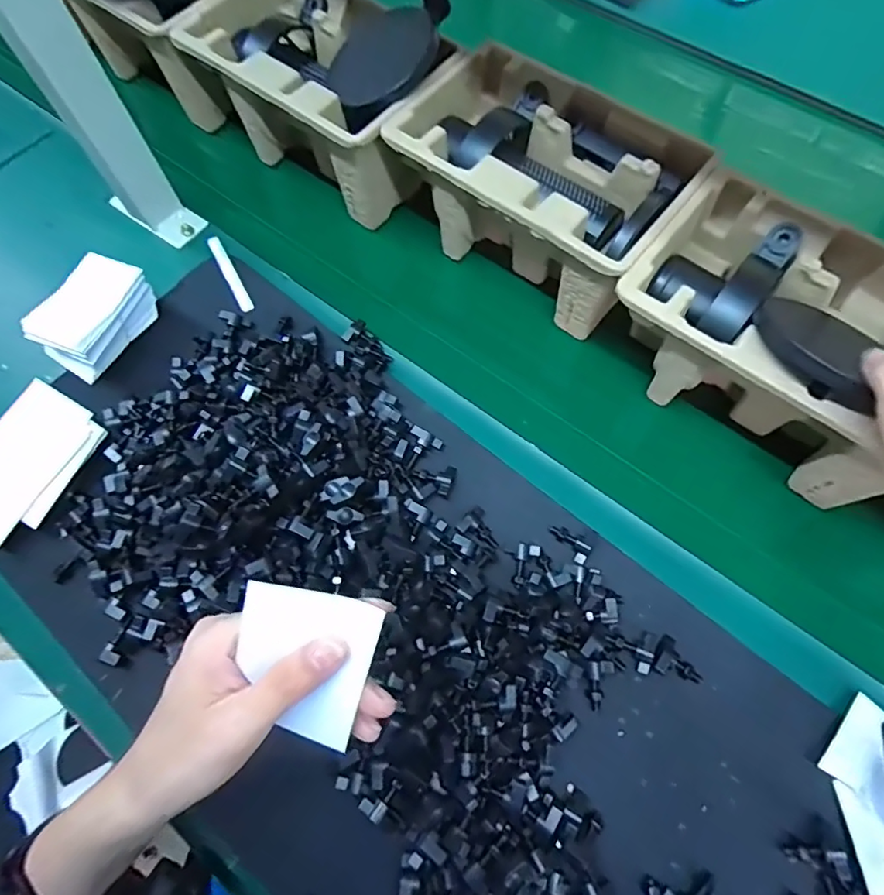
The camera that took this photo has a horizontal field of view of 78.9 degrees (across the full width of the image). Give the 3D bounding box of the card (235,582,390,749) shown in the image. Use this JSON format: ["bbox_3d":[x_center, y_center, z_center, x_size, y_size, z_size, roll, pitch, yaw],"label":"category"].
[{"bbox_3d":[-0.062,0.097,0.240,0.058,0.004,0.075,16,106,-4],"label":"card"}]

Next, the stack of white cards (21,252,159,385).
[{"bbox_3d":[-0.287,-0.106,0.448,0.063,0.048,0.092,28,70,15],"label":"stack of white cards"}]

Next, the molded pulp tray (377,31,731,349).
[{"bbox_3d":[0.081,-0.213,0.453,0.221,0.102,0.145,38,73,18],"label":"molded pulp tray"}]

